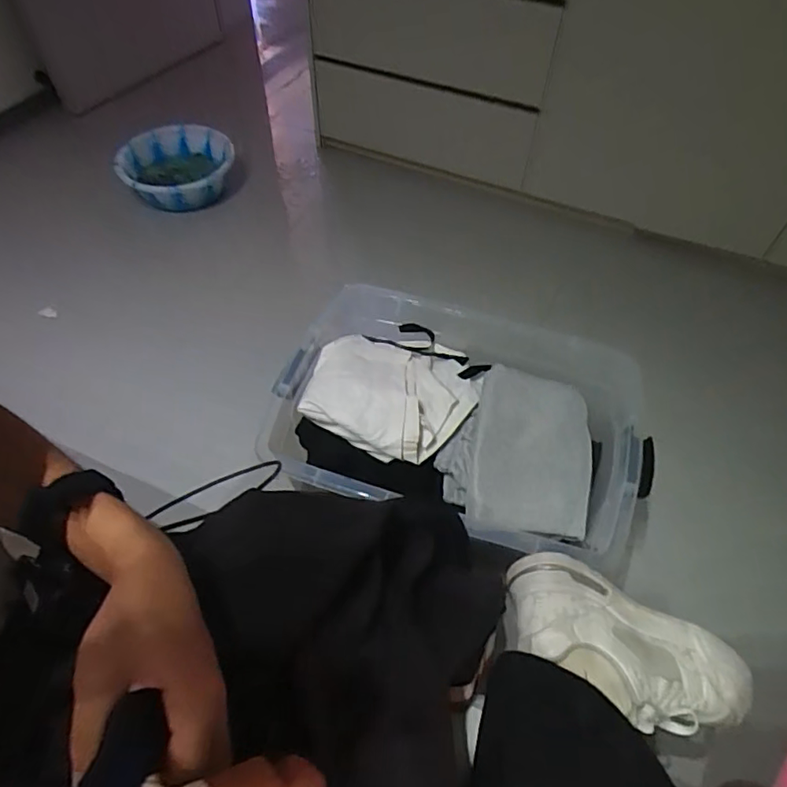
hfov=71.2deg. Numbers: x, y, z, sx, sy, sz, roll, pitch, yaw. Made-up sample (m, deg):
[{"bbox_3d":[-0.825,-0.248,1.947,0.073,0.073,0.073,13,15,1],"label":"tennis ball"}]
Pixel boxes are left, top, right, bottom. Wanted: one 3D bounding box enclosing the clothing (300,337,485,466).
[{"bbox_3d":[0.010,-0.021,0.951,0.261,0.095,0.280,1,54,-1],"label":"clothing"}]

